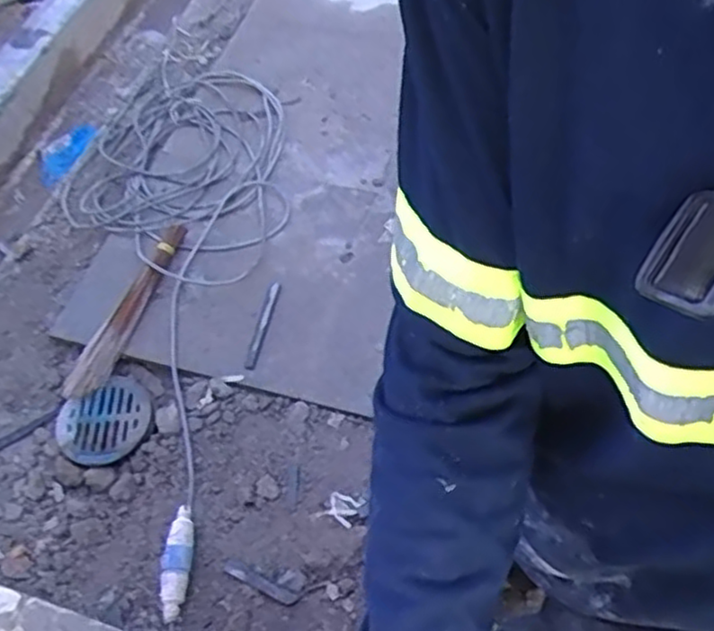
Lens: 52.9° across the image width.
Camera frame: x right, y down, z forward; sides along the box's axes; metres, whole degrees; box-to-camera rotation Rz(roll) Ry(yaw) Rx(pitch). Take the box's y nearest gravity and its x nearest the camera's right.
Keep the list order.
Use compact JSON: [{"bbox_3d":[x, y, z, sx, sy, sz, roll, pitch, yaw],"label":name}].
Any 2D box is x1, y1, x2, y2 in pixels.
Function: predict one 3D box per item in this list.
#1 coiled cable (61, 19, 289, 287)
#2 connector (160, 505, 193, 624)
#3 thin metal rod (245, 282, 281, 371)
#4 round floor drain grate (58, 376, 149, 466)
[{"bbox_3d":[-0.460,-0.423,1.885,0.619,0.077,0.720,17,59,13],"label":"coiled cable"},{"bbox_3d":[-0.329,0.451,1.311,0.046,0.038,0.195,2,70,4],"label":"connector"},{"bbox_3d":[-0.209,0.019,1.592,0.020,0.013,0.224,10,58,9],"label":"thin metal rod"},{"bbox_3d":[-0.521,0.218,1.487,0.191,0.034,0.161,-31,60,-17],"label":"round floor drain grate"}]

